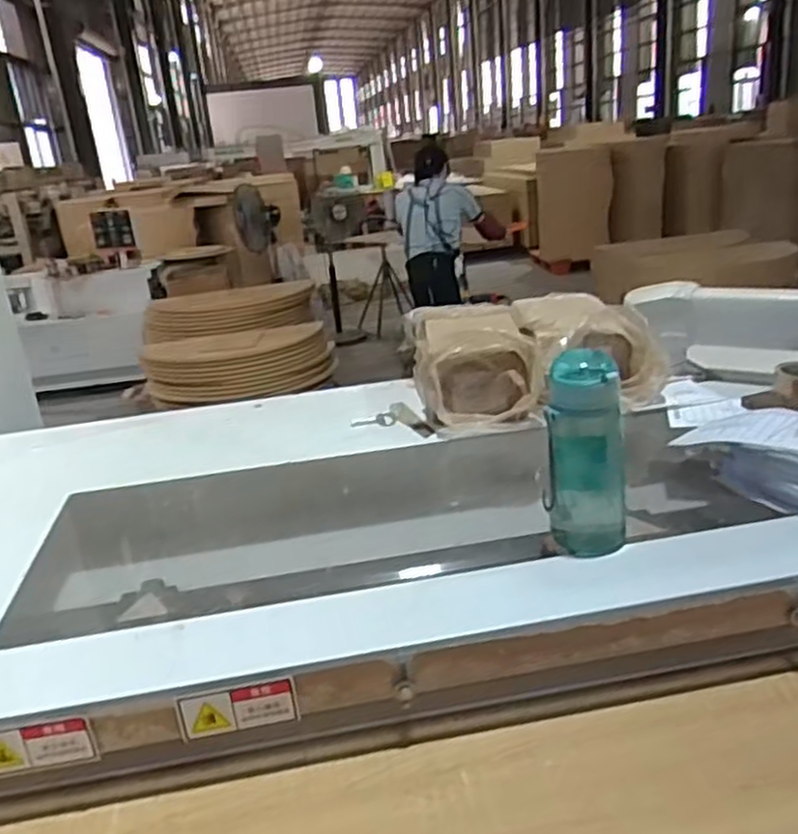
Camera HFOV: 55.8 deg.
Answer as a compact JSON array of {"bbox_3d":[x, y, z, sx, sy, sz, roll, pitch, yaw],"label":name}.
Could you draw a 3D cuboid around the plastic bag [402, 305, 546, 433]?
[{"bbox_3d":[0.114,-0.093,1.189,0.188,0.128,0.264,-5,20,0],"label":"plastic bag"}]

